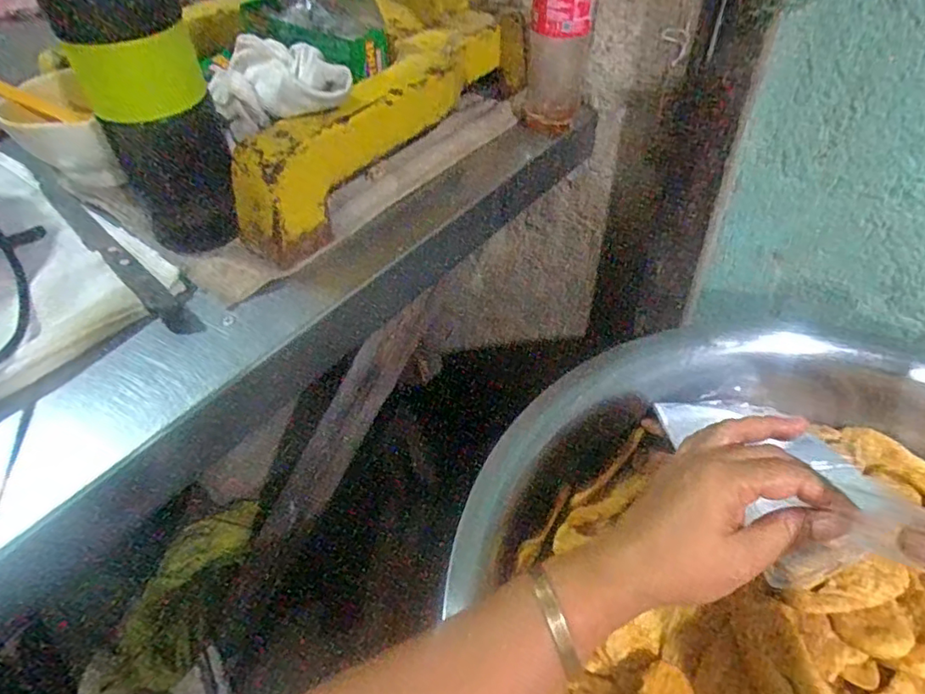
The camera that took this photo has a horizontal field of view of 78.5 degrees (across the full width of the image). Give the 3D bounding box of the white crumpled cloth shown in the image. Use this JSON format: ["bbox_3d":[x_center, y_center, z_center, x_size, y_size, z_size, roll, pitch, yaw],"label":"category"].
[{"bbox_3d":[-0.131,-0.188,0.415,0.095,0.057,0.053,-10,48,-6],"label":"white crumpled cloth"}]

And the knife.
[{"bbox_3d":[-0.277,-0.088,0.440,0.286,0.015,0.033,33,57,29],"label":"knife"}]

